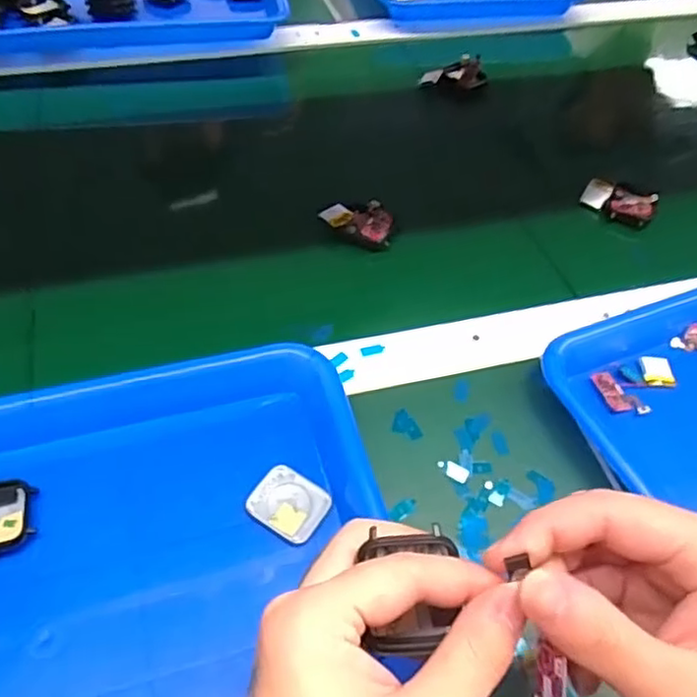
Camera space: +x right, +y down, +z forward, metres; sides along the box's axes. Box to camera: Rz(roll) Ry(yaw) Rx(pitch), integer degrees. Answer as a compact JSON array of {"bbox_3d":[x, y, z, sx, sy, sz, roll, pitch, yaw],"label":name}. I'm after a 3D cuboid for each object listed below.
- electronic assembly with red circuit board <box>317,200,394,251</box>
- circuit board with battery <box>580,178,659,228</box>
[{"bbox_3d":[0.007,-0.098,0.491,0.054,0.012,0.036,11,52,5],"label":"electronic assembly with red circuit board"},{"bbox_3d":[0.222,-0.121,0.527,0.056,0.012,0.037,34,58,21],"label":"circuit board with battery"}]

